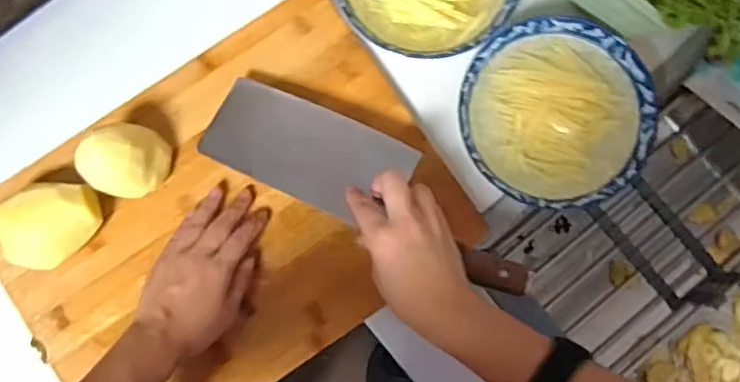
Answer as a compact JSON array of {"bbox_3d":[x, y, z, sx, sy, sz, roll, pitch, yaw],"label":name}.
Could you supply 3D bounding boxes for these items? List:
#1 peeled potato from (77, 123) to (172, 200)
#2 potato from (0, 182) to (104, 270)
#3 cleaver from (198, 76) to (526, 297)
[{"bbox_3d":[-0.218,-0.027,0.563,0.054,0.085,0.064,22,84,2],"label":"peeled potato"},{"bbox_3d":[-0.289,0.032,0.566,0.091,0.064,0.060,-33,84,-4],"label":"potato"},{"bbox_3d":[-0.001,-0.007,0.551,0.310,0.025,0.087,28,84,14],"label":"cleaver"}]

